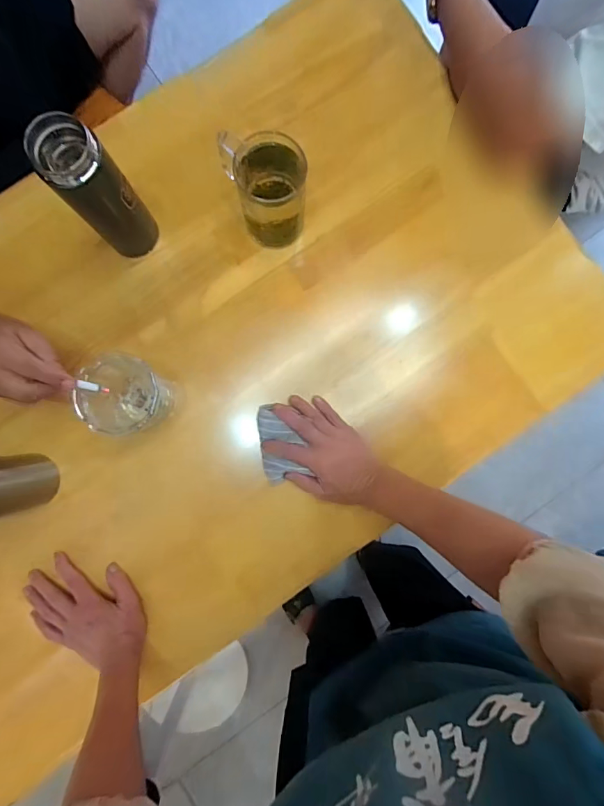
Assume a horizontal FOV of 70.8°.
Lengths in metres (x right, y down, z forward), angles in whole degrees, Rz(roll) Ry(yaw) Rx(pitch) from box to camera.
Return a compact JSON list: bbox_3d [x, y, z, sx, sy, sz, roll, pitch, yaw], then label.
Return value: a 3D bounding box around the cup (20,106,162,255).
[{"bbox_3d":[-0.231,-0.239,0.497,0.065,0.202,0.063,0,89,-1],"label":"cup"}]

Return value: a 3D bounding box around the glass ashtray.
[{"bbox_3d":[-0.217,-0.010,0.537,0.083,0.107,0.091,0,89,-1],"label":"glass ashtray"}]

